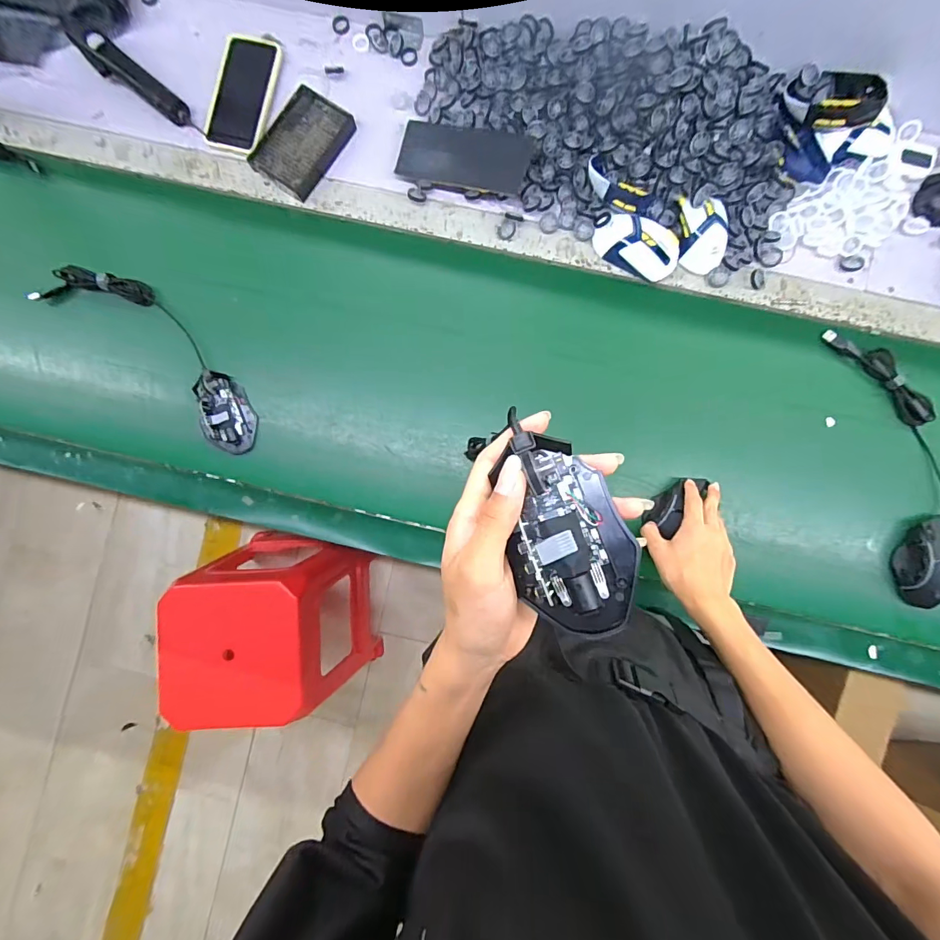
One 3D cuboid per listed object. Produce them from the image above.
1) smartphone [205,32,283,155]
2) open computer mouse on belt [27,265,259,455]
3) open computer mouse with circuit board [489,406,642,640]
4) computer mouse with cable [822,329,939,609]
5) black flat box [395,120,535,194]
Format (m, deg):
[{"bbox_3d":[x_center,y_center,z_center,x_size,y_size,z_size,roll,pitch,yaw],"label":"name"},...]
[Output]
[{"bbox_3d":[-0.327,-0.541,0.628,0.084,0.010,0.164,14,89,2],"label":"smartphone"},{"bbox_3d":[-0.426,-0.164,0.602,0.348,0.023,0.100,42,90,2],"label":"open computer mouse on belt"},{"bbox_3d":[0.054,0.034,0.249,0.066,0.022,0.119,-18,88,1],"label":"open computer mouse with circuit board"},{"bbox_3d":[0.582,-0.016,0.573,0.101,0.045,0.369,-13,89,1],"label":"computer mouse with cable"},{"bbox_3d":[-0.008,-0.436,0.608,0.180,0.010,0.078,15,98,6],"label":"black flat box"}]

